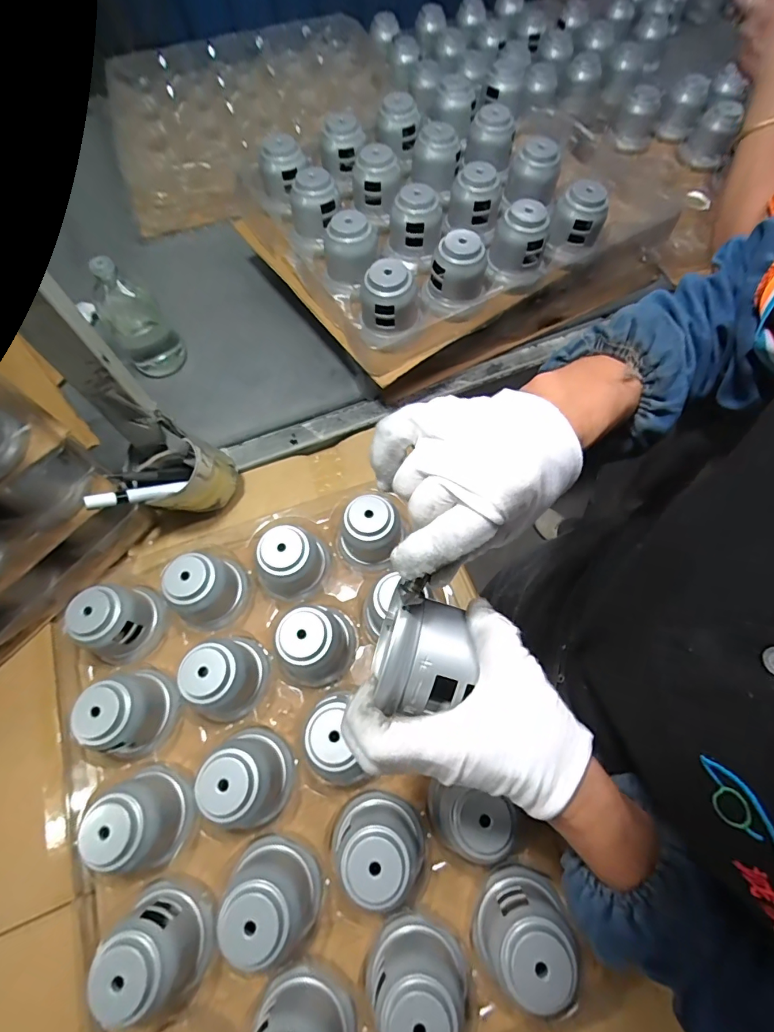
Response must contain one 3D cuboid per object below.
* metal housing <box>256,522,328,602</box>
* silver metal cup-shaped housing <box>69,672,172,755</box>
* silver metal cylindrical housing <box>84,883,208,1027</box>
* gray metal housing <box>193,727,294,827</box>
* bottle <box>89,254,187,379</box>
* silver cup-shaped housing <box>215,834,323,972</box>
[{"bbox_3d":[-0.115,0.050,0.541,0.086,0.079,0.085,-21,67,-8],"label":"metal housing"},{"bbox_3d":[-0.275,0.210,0.473,0.068,0.077,0.064,0,65,1],"label":"silver metal cup-shaped housing"},{"bbox_3d":[-0.206,0.385,0.396,0.084,0.079,0.073,20,67,10],"label":"silver metal cylindrical housing"},{"bbox_3d":[-0.137,0.261,0.447,0.077,0.078,0.073,34,70,15],"label":"gray metal housing"},{"bbox_3d":[-0.369,-0.296,0.648,0.085,0.161,0.081,-30,68,-12],"label":"bottle"},{"bbox_3d":[-0.105,0.348,0.409,0.087,0.083,0.076,16,67,8],"label":"silver cup-shaped housing"}]

